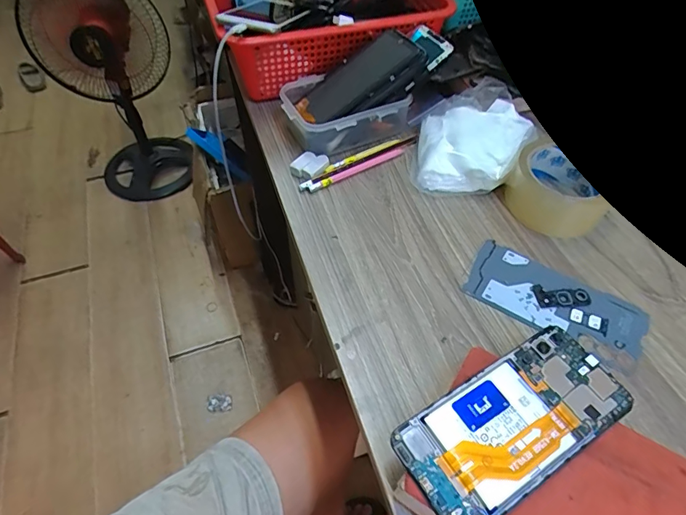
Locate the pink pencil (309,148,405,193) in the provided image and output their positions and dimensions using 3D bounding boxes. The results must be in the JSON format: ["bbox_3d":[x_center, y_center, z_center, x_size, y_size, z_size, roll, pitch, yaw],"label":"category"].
[{"bbox_3d":[0.017,-0.099,0.500,0.124,0.005,0.010,-27,57,-20],"label":"pink pencil"}]

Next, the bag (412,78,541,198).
[{"bbox_3d":[0.145,-0.132,0.501,0.121,0.053,0.147,14,53,10],"label":"bag"}]

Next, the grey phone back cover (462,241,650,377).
[{"bbox_3d":[0.189,0.039,0.399,0.151,0.004,0.068,28,56,19],"label":"grey phone back cover"}]

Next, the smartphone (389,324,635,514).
[{"bbox_3d":[0.113,0.106,0.292,0.154,0.007,0.073,-26,57,-20],"label":"smartphone"}]

